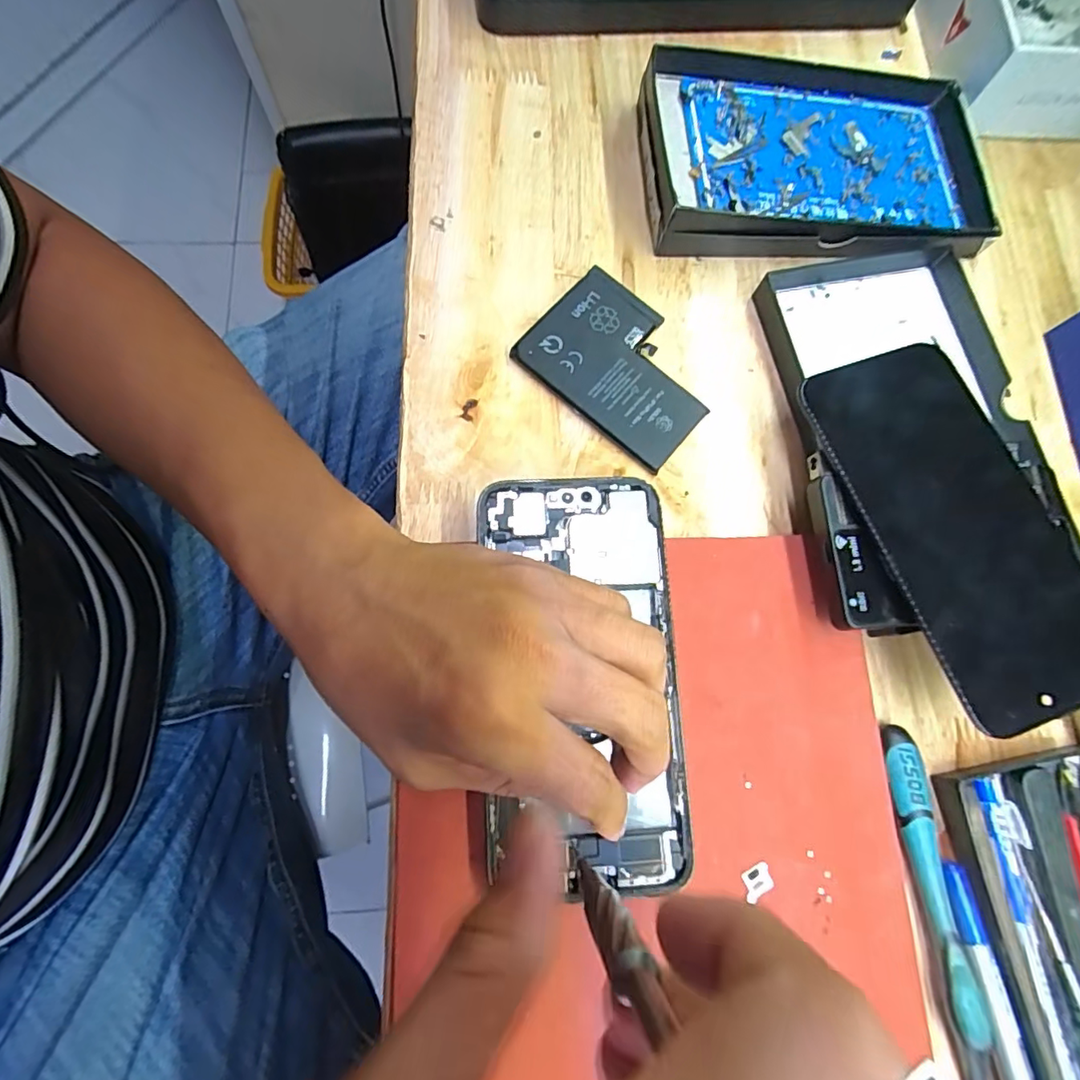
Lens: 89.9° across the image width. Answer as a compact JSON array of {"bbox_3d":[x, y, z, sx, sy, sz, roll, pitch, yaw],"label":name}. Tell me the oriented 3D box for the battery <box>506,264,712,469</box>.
[{"bbox_3d":[0.040,-0.082,0.257,0.089,0.008,0.063,41,77,7],"label":"battery"}]

